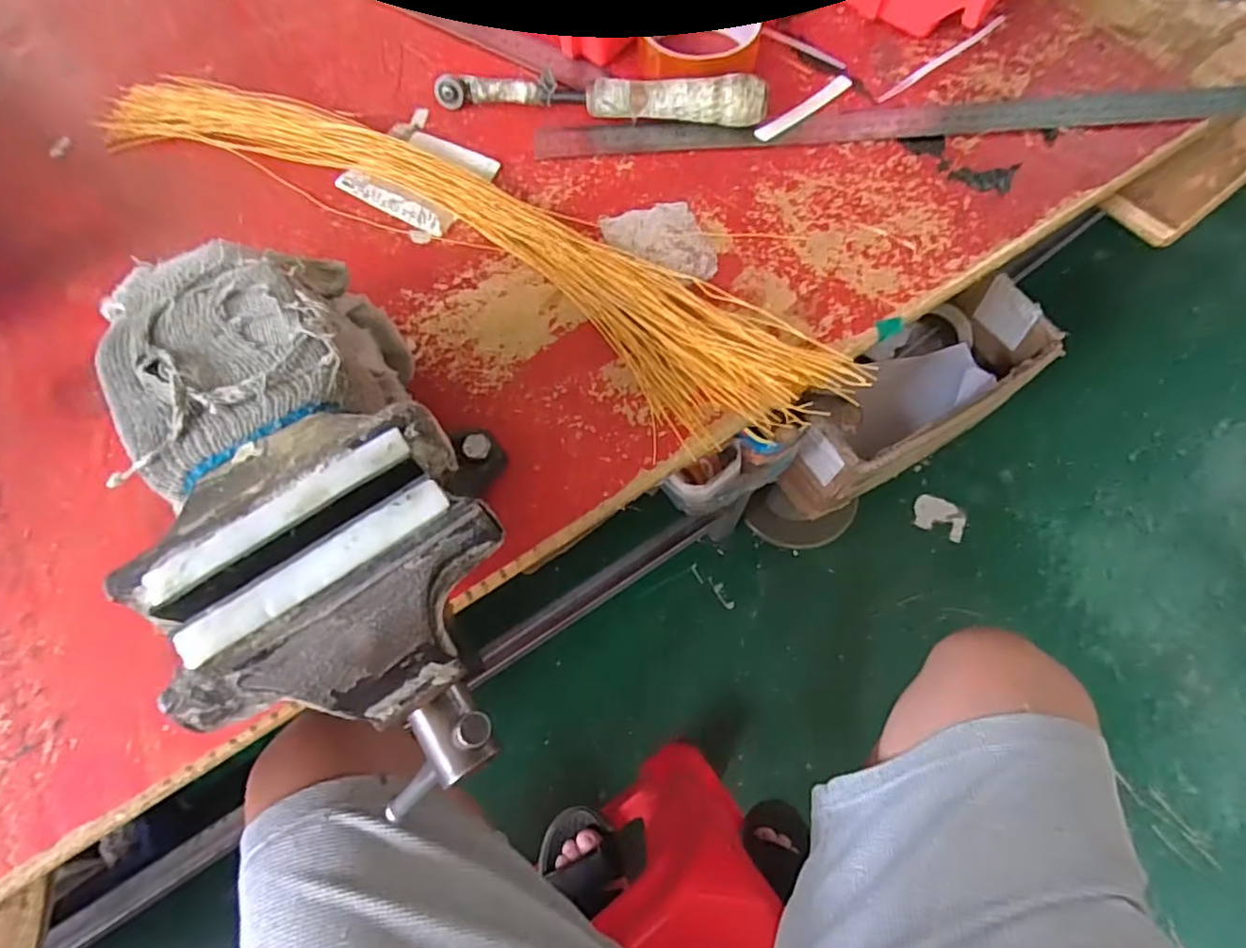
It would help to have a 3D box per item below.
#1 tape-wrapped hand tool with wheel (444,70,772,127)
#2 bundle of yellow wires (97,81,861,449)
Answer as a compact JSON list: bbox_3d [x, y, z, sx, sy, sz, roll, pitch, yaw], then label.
[{"bbox_3d":[-0.016,-0.254,0.411,0.219,0.032,0.021,9,67,5],"label":"tape-wrapped hand tool with wheel"},{"bbox_3d":[-0.112,-0.153,0.377,0.512,0.025,0.084,30,71,13],"label":"bundle of yellow wires"}]

